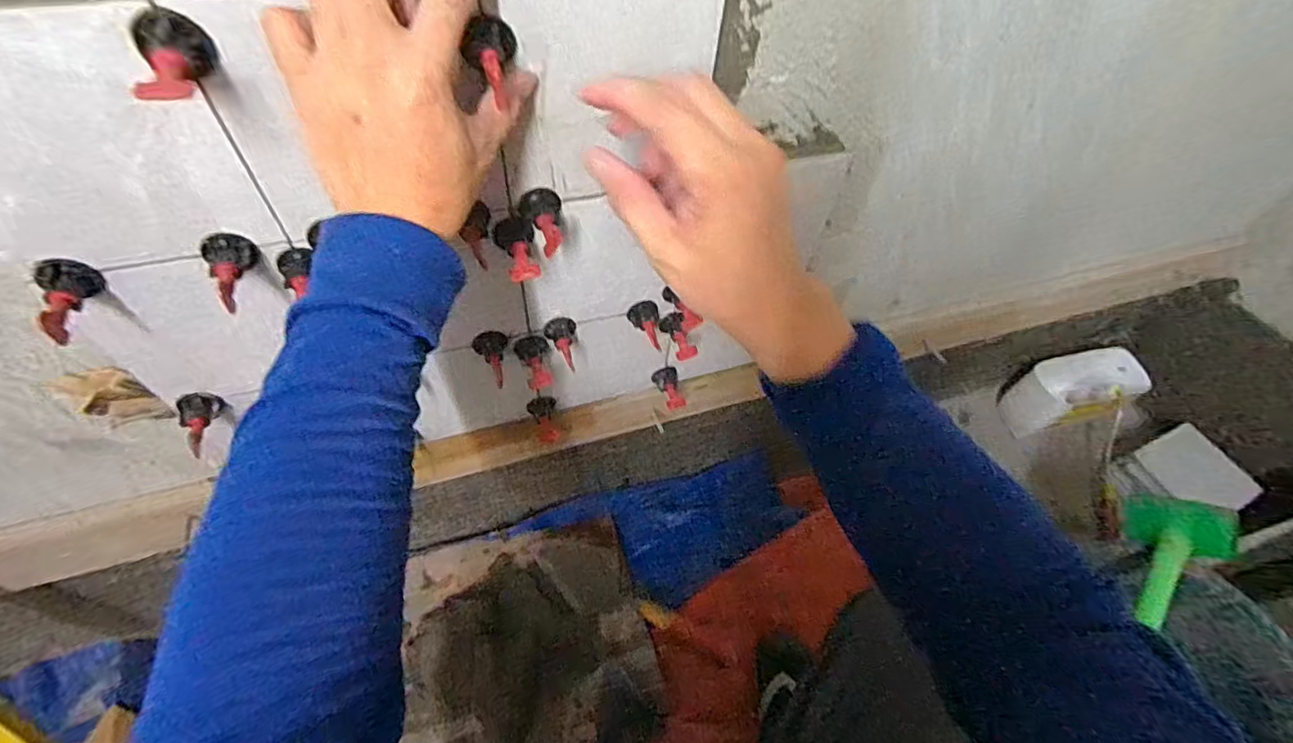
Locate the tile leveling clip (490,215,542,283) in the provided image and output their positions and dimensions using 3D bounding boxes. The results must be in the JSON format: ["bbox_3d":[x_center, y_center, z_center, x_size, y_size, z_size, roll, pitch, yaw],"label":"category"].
[{"bbox_3d":[-0.096,-0.090,0.425,0.031,0.026,0.049,-10,57,-12],"label":"tile leveling clip"}]

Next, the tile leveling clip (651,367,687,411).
[{"bbox_3d":[0.029,0.021,0.676,0.031,0.025,0.047,-17,59,-16],"label":"tile leveling clip"}]

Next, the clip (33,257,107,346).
[{"bbox_3d":[-0.347,-0.042,0.346,0.029,0.028,0.050,-28,62,-23],"label":"clip"}]

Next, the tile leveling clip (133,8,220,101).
[{"bbox_3d":[-0.226,-0.146,0.272,0.029,0.030,0.044,-11,57,-13],"label":"tile leveling clip"}]

